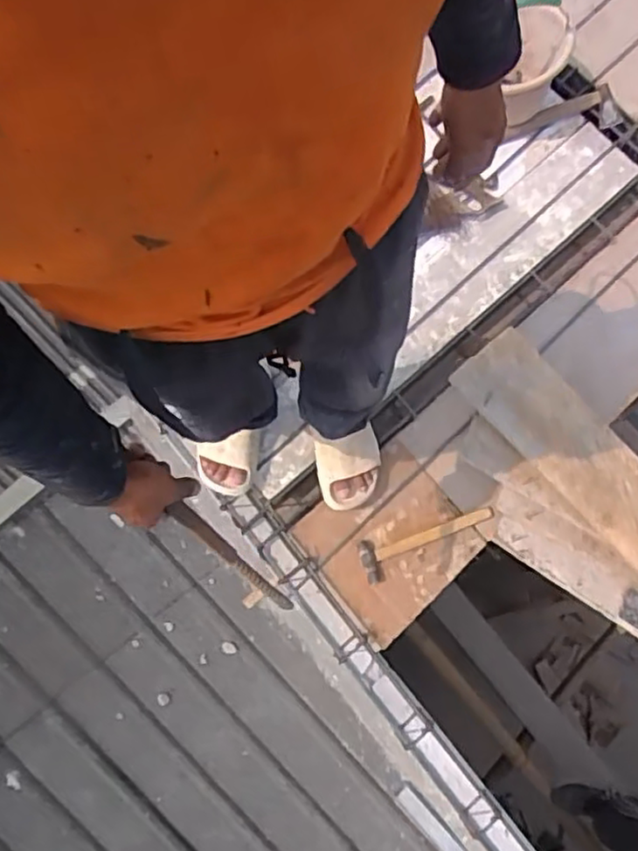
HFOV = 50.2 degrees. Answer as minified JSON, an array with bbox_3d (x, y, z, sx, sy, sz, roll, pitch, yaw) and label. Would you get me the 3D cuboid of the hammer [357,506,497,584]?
[{"bbox_3d":[0.223,0.229,1.435,0.297,0.042,0.083,-26,80,-6],"label":"hammer"}]

